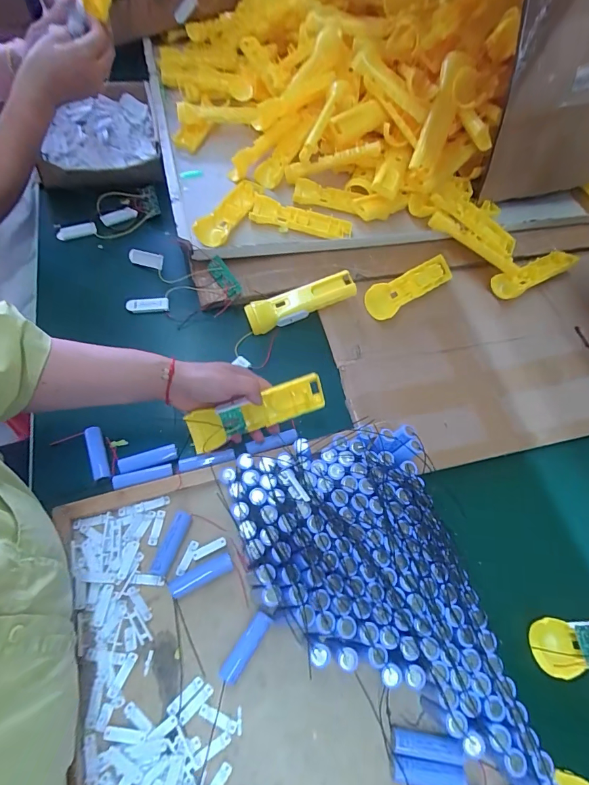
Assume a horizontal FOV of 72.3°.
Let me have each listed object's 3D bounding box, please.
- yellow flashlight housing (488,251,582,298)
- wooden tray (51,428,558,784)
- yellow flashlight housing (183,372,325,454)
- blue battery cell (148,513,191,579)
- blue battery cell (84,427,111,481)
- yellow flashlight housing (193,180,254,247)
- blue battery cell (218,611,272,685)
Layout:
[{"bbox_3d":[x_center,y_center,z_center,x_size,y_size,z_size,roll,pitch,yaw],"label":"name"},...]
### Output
[{"bbox_3d":[0.397,-0.195,0.662,0.172,0.026,0.045,-23,66,-17],"label":"yellow flashlight housing"},{"bbox_3d":[0.000,0.279,0.352,0.379,0.078,0.451,-12,62,-10],"label":"wooden tray"},{"bbox_3d":[-0.042,0.019,0.479,0.159,0.045,0.033,-21,28,-14],"label":"yellow flashlight housing"},{"bbox_3d":[-0.132,0.161,0.430,0.016,0.019,0.066,18,61,4],"label":"blue battery cell"},{"bbox_3d":[-0.231,0.072,0.473,0.019,0.019,0.062,-17,64,-15],"label":"blue battery cell"},{"bbox_3d":[-0.101,-0.284,0.623,0.049,0.023,0.161,25,62,8],"label":"yellow flashlight housing"},{"bbox_3d":[-0.047,0.249,0.393,0.018,0.014,0.066,33,63,12],"label":"blue battery cell"}]

